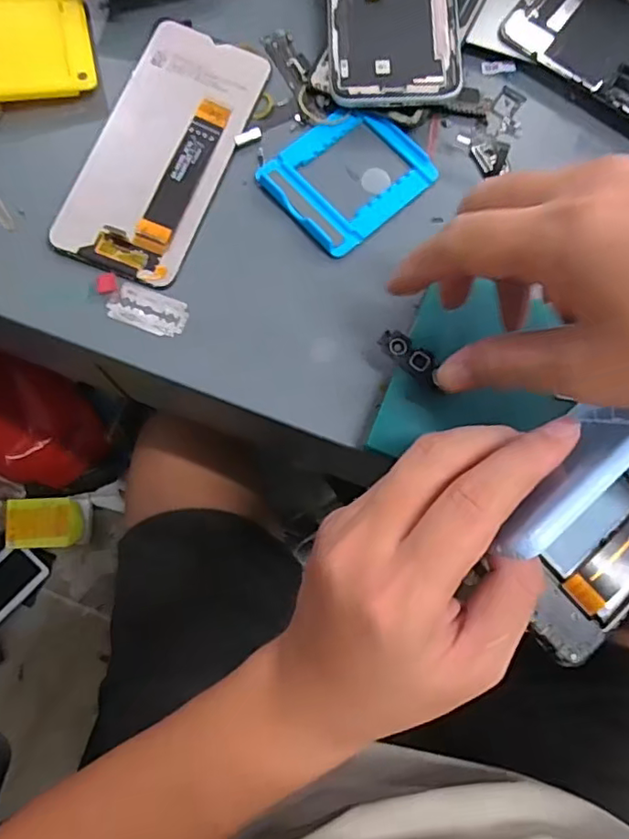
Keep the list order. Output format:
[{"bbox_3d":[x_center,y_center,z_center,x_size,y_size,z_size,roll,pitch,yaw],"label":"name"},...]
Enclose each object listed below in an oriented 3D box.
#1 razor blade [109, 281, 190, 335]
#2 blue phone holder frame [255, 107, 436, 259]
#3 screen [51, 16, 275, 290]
[{"bbox_3d":[-0.088,-0.058,0.307,0.039,0.004,0.022,20,76,2],"label":"razor blade"},{"bbox_3d":[0.019,-0.139,0.327,0.084,0.011,0.070,-40,82,-11],"label":"blue phone holder frame"},{"bbox_3d":[-0.085,-0.153,0.324,0.072,0.007,0.154,21,77,-3],"label":"screen"}]

